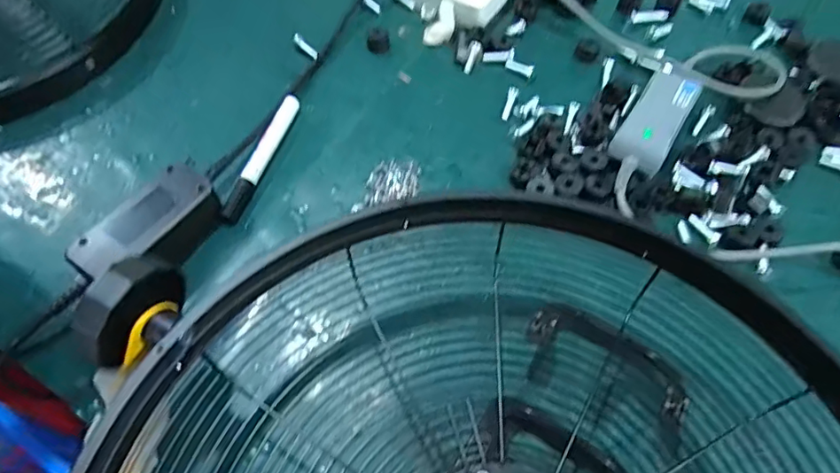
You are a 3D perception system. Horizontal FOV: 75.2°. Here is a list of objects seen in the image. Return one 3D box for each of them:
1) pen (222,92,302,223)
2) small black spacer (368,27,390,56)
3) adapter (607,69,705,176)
[{"bbox_3d":[-0.149,-0.076,0.516,0.017,0.014,0.149,15,65,9],"label":"pen"},{"bbox_3d":[-0.045,-0.209,0.585,0.024,0.018,0.022,-1,63,1],"label":"small black spacer"},{"bbox_3d":[0.225,-0.111,0.520,0.047,0.027,0.109,30,68,15],"label":"adapter"}]

